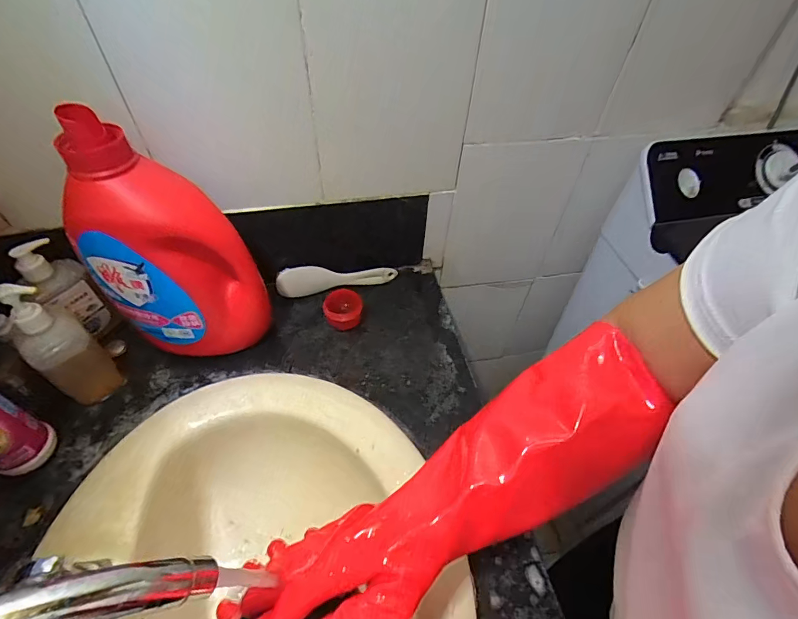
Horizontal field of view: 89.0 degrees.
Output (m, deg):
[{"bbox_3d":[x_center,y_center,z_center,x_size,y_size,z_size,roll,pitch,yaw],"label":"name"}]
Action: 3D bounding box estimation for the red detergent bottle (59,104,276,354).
[{"bbox_3d":[-0.261,-0.055,0.481,0.173,0.292,0.093,14,50,7],"label":"red detergent bottle"}]

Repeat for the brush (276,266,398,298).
[{"bbox_3d":[-0.099,-0.054,0.660,0.191,0.038,0.026,-8,51,-12],"label":"brush"}]

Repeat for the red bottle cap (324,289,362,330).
[{"bbox_3d":[-0.084,-0.002,0.619,0.054,0.035,0.064,3,49,-2],"label":"red bottle cap"}]

